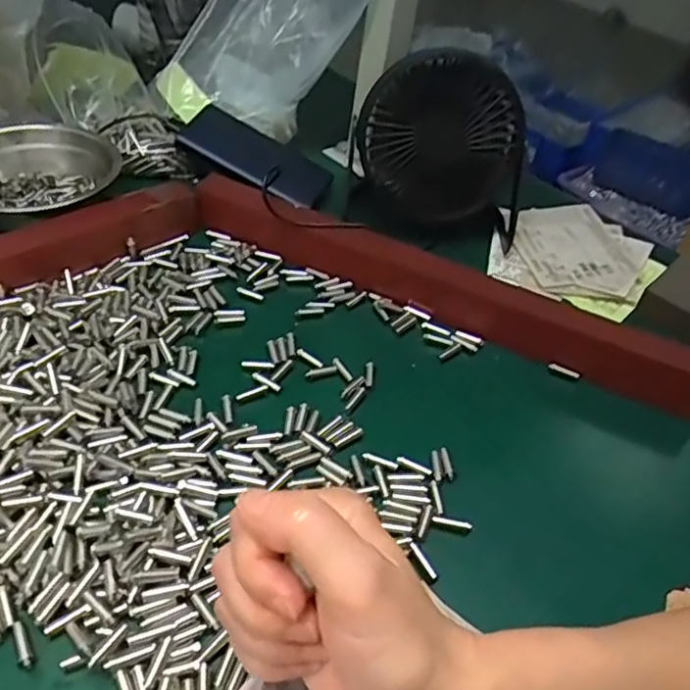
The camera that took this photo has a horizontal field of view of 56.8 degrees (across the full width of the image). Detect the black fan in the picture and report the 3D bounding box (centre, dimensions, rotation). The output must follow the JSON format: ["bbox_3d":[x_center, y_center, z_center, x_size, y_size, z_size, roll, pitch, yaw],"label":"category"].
[{"bbox_3d":[0.079,-0.171,0.534,0.137,0.139,0.088,7,44,-2],"label":"black fan"}]

